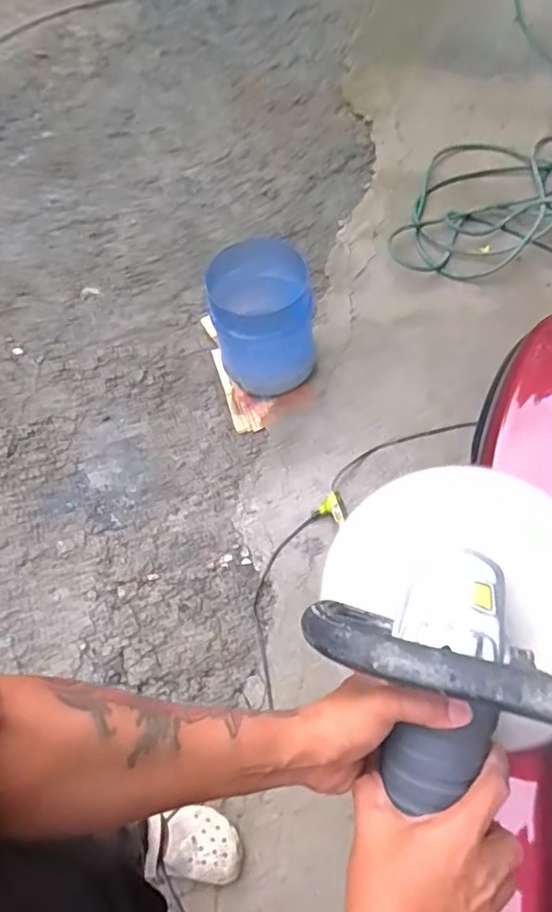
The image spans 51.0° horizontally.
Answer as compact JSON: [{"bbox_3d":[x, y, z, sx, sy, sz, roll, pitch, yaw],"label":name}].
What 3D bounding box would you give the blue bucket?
[{"bbox_3d":[-0.042,-0.361,1.517,0.258,0.276,0.270,-6,62,-4],"label":"blue bucket"}]

